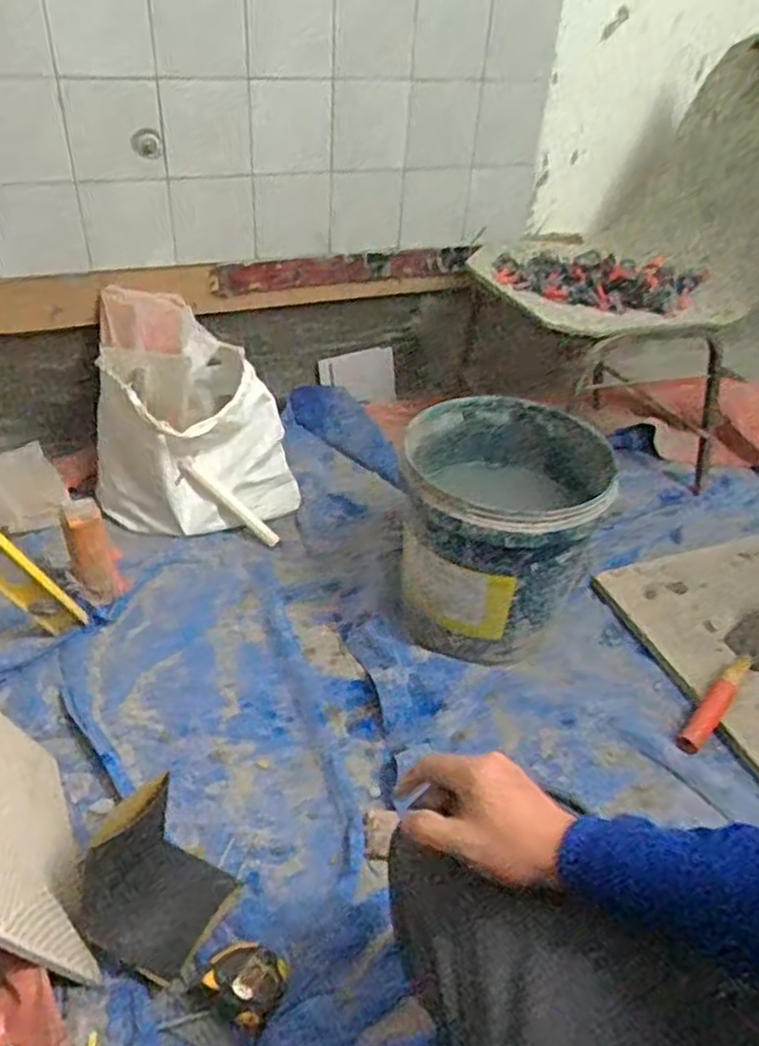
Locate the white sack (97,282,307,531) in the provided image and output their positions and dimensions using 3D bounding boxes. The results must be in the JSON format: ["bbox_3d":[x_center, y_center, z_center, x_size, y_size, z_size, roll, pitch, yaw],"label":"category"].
[{"bbox_3d":[-0.340,-0.197,1.345,0.349,0.339,0.304,-6,38,-13],"label":"white sack"}]

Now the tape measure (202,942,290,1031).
[{"bbox_3d":[-0.130,0.465,0.746,0.066,0.053,0.068,29,43,28],"label":"tape measure"}]

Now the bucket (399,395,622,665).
[{"bbox_3d":[0.174,0.006,1.129,0.287,0.277,0.316,16,38,14],"label":"bucket"}]

